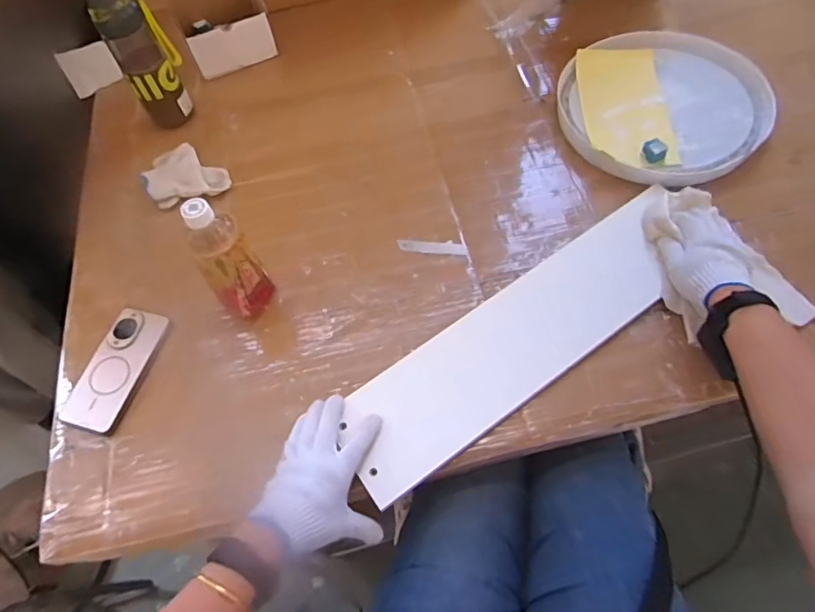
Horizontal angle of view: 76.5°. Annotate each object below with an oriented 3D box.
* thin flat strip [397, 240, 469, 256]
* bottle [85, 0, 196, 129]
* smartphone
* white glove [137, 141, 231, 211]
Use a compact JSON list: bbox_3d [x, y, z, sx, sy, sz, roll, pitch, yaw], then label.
[{"bbox_3d":[0.035,-0.084,0.725,0.098,0.004,0.020,6,69,11],"label":"thin flat strip"},{"bbox_3d":[-0.411,-0.395,0.810,0.088,0.205,0.076,-27,62,-11],"label":"bottle"},{"bbox_3d":[-0.370,0.079,0.661,0.072,0.015,0.161,10,62,11],"label":"smartphone"},{"bbox_3d":[-0.349,-0.206,0.810,0.114,0.025,0.119,-2,60,4],"label":"white glove"}]

